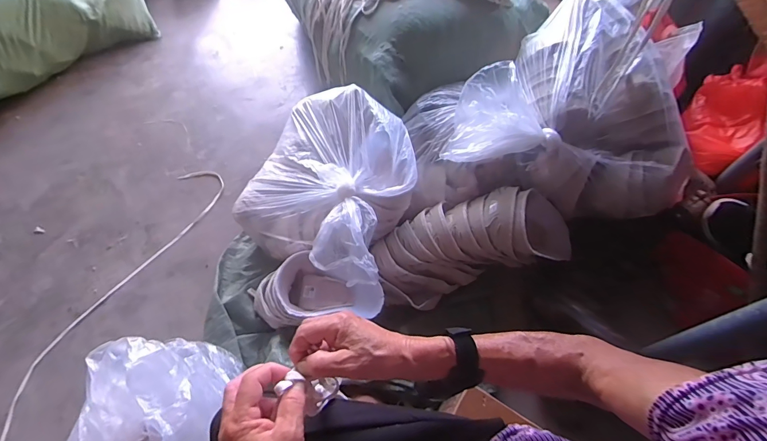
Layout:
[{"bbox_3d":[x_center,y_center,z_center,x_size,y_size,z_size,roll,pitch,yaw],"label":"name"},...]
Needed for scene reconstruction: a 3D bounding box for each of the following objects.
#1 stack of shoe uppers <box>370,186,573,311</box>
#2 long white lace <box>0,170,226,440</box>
[{"bbox_3d":[0.188,0.061,0.884,0.439,0.174,0.208,-21,81,19],"label":"stack of shoe uppers"},{"bbox_3d":[-0.748,0.346,0.888,0.154,0.012,1.204,16,62,15],"label":"long white lace"}]

